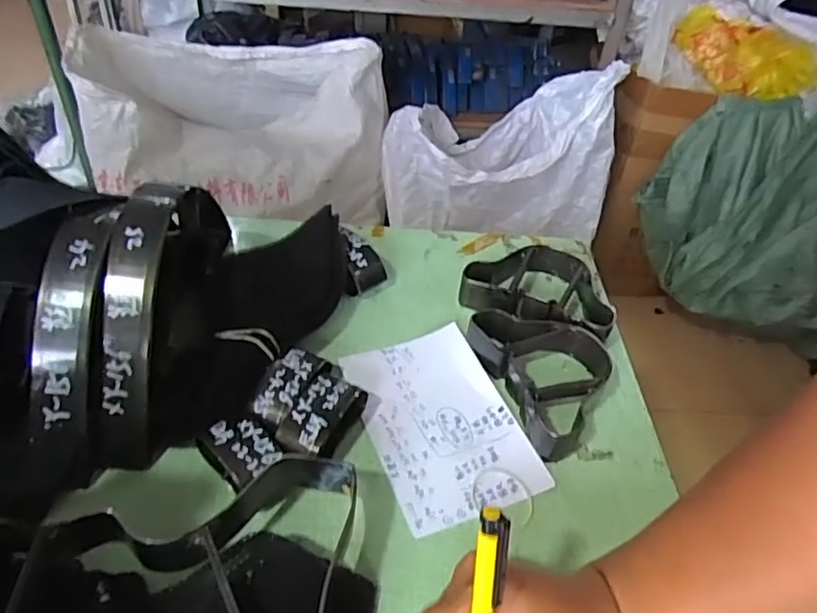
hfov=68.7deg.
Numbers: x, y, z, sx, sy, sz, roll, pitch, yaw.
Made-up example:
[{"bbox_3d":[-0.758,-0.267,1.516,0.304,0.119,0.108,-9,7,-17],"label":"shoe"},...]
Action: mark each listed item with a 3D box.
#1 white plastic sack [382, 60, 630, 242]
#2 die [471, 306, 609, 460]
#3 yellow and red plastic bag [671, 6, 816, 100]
[{"bbox_3d":[0.203,-0.344,1.316,0.489,0.317,0.256,9,42,1],"label":"white plastic sack"},{"bbox_3d":[0.107,0.049,0.453,0.084,0.031,0.119,-12,46,-21],"label":"die"},{"bbox_3d":[0.761,-0.566,1.361,0.339,0.139,0.087,21,44,-4],"label":"yellow and red plastic bag"}]

